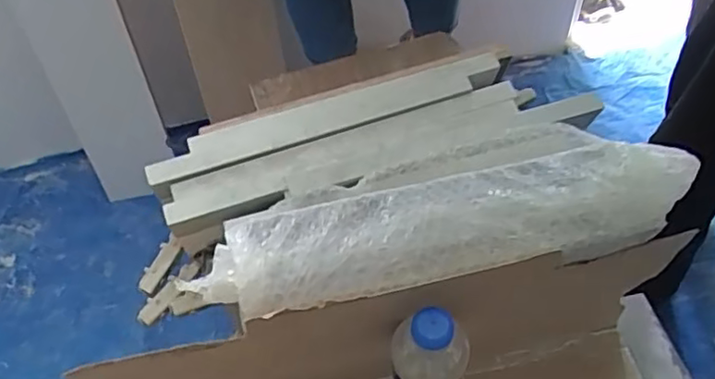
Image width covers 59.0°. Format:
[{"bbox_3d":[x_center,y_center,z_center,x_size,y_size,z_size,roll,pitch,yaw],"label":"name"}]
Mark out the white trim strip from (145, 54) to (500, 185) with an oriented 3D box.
[{"bbox_3d":[-0.027,-0.075,0.608,0.348,0.018,0.050,-18,49,-9],"label":"white trim strip"}]

